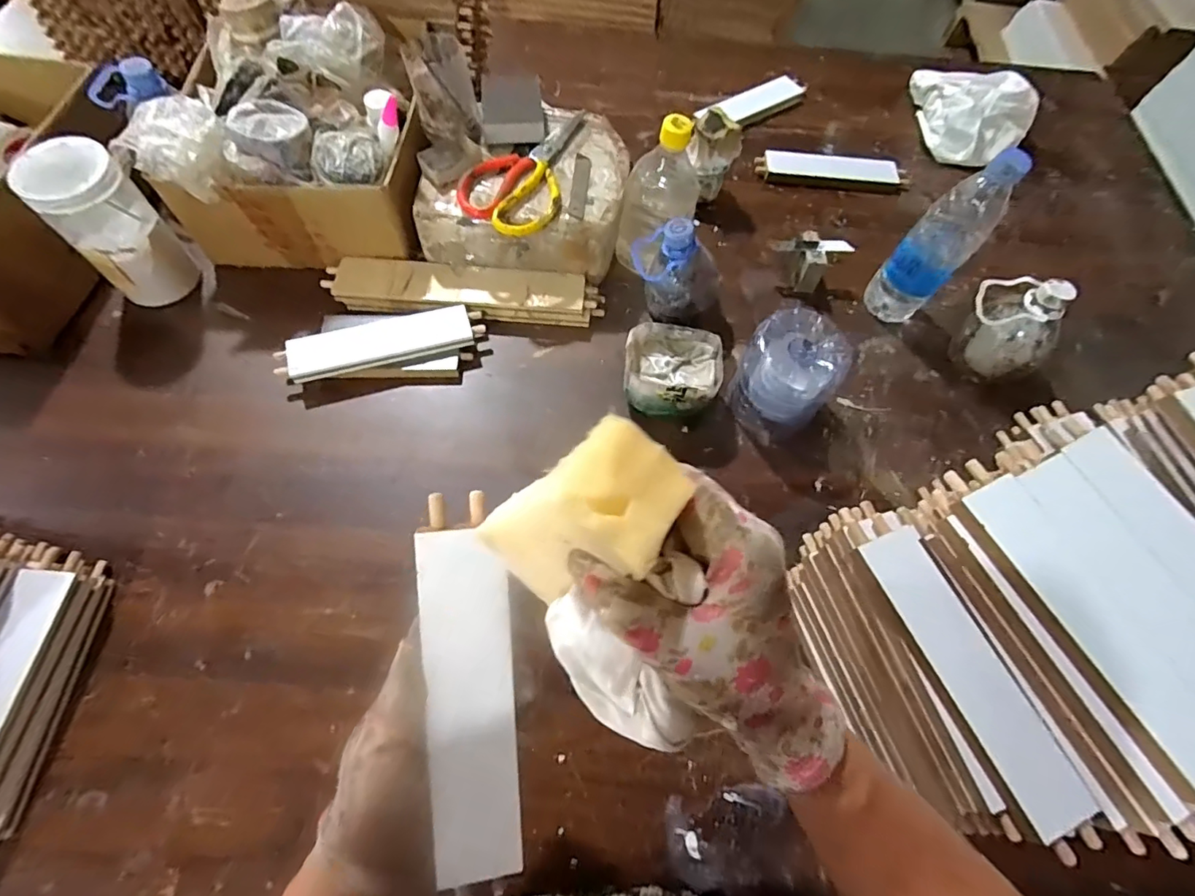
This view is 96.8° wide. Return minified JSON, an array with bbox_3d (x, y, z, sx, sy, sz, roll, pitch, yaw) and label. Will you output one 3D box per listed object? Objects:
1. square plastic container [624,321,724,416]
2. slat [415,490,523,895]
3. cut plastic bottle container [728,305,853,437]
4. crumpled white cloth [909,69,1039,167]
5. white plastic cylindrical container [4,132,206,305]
[{"bbox_3d":[0.080,-0.078,0.582,0.100,0.068,0.088,11,65,1],"label":"square plastic container"},{"bbox_3d":[-0.066,0.132,0.280,0.044,0.011,0.209,-4,95,-5],"label":"slat"},{"bbox_3d":[0.201,-0.076,0.569,0.096,0.103,0.089,1,65,-3],"label":"cut plastic bottle container"},{"bbox_3d":[0.563,-0.514,0.819,0.190,0.066,0.155,34,67,12],"label":"crumpled white cloth"},{"bbox_3d":[-0.505,-0.229,0.561,0.086,0.146,0.082,1,65,-3],"label":"white plastic cylindrical container"}]

